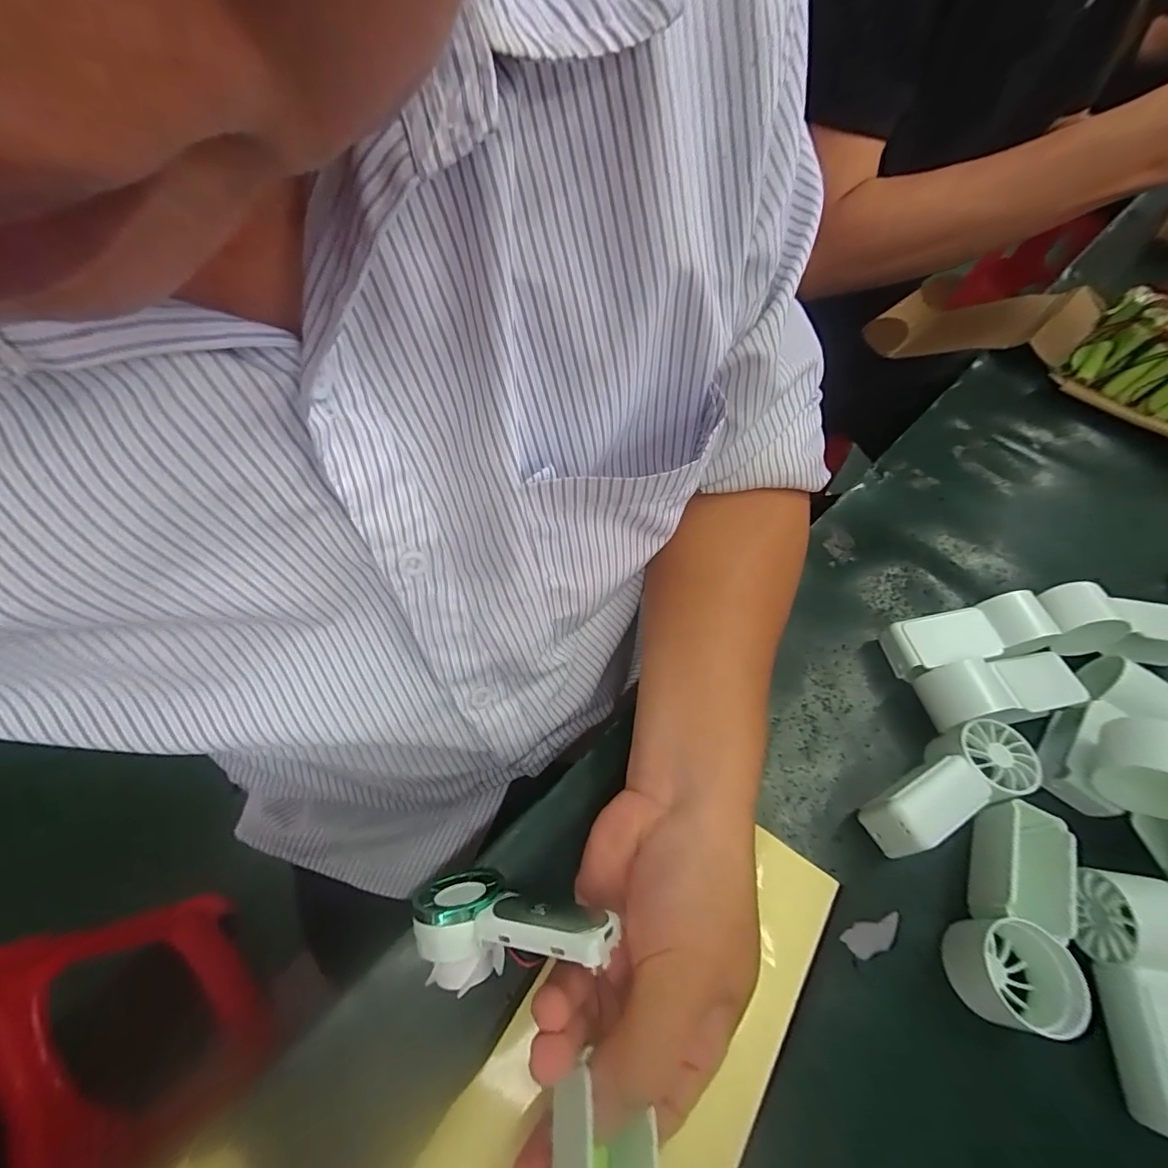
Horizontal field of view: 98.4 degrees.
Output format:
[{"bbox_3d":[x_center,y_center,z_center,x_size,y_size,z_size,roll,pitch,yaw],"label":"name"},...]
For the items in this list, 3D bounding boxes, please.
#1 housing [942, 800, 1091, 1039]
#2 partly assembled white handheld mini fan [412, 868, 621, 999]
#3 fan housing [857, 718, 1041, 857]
[{"bbox_3d":[0.204,0.153,0.236,0.047,0.033,0.093,17,76,6],"label":"housing"},{"bbox_3d":[-0.029,0.140,0.202,0.091,0.026,0.041,-14,53,29],"label":"partly assembled white handheld mini fan"},{"bbox_3d":[0.187,0.104,0.265,0.089,0.034,0.037,-17,61,-14],"label":"fan housing"}]

